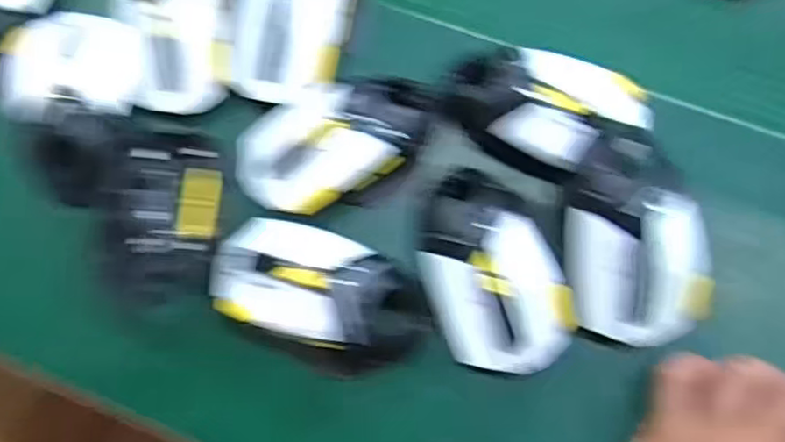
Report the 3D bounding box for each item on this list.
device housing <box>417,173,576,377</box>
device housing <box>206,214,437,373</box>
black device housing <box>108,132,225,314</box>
[{"bbox_3d":[0.056,0.025,0.375,0.076,0.036,0.123,-19,77,-3],"label":"device housing"},{"bbox_3d":[-0.041,0.044,0.383,0.126,0.049,0.074,25,78,7],"label":"device housing"},{"bbox_3d":[-0.135,-0.003,0.393,0.069,0.028,0.107,-4,76,0],"label":"black device housing"}]

